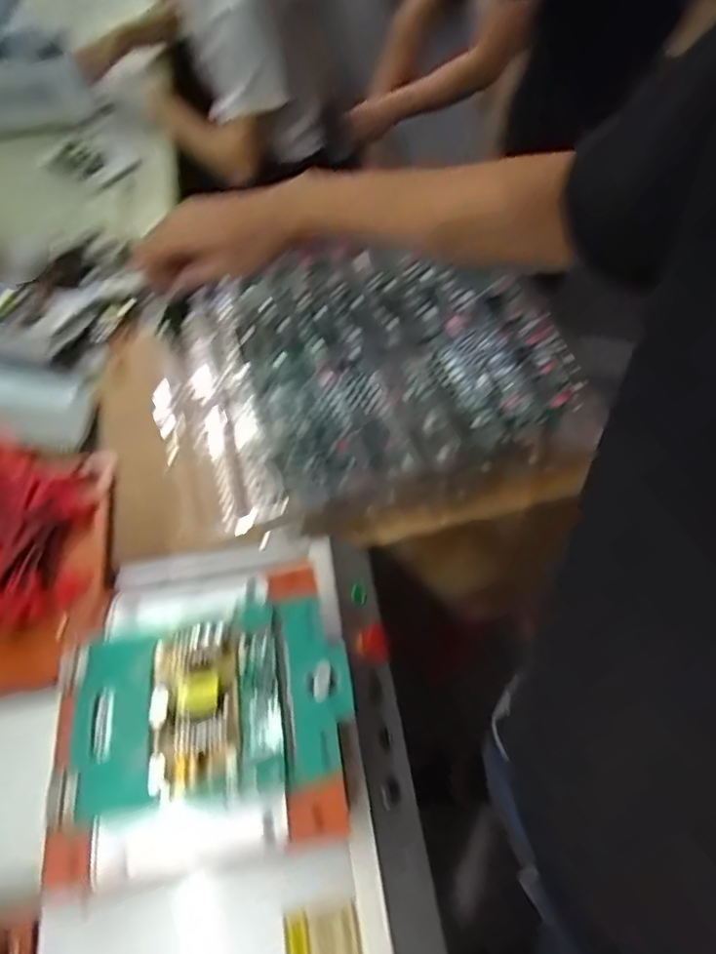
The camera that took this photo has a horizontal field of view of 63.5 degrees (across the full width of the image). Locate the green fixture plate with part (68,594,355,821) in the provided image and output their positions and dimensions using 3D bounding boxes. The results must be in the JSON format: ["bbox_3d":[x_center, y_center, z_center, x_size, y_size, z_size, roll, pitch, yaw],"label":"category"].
[{"bbox_3d":[-0.106,0.160,0.412,0.196,0.032,0.127,-11,56,-9],"label":"green fixture plate with part"}]

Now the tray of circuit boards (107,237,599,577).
[{"bbox_3d":[-0.026,-0.102,0.661,0.494,0.124,0.333,-10,56,-8],"label":"tray of circuit boards"}]

